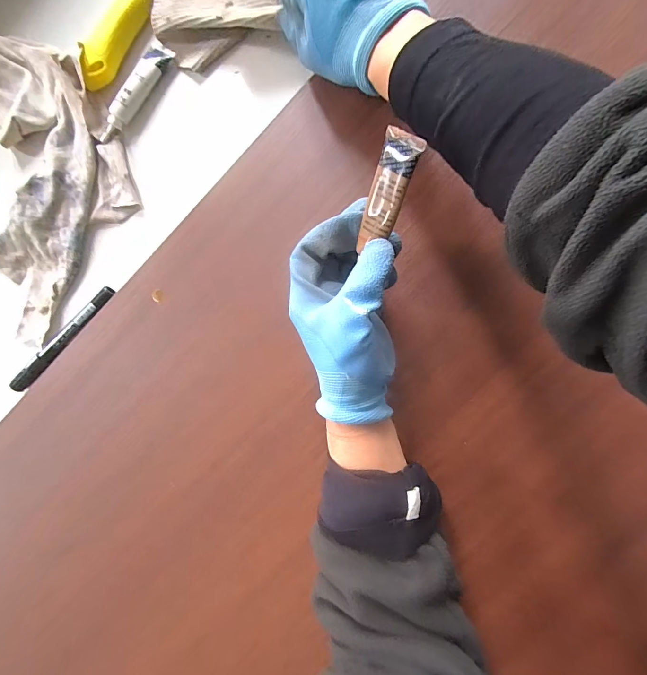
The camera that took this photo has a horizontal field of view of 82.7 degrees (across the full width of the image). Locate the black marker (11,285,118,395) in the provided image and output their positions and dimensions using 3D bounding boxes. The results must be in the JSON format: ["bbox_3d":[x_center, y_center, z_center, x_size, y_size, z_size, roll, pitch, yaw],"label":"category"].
[{"bbox_3d":[-0.261,0.002,0.371,0.140,0.016,0.019,-42,88,3],"label":"black marker"}]

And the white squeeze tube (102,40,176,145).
[{"bbox_3d":[-0.185,-0.241,0.361,0.023,0.019,0.108,33,93,3],"label":"white squeeze tube"}]

